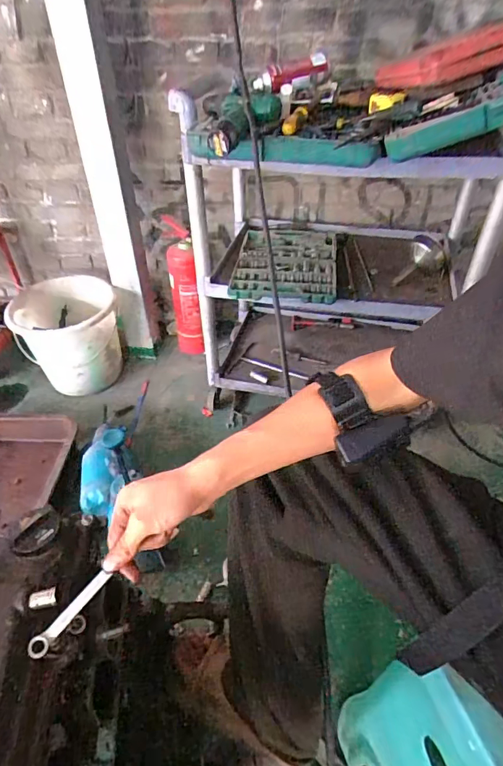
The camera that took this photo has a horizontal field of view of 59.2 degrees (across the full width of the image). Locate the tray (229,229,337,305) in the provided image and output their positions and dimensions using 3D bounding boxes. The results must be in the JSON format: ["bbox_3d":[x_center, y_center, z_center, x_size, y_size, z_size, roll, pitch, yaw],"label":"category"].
[{"bbox_3d":[0.106,-0.367,1.305,0.279,0.033,0.468,5,41,6],"label":"tray"}]

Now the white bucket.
[{"bbox_3d":[-0.615,-0.154,1.536,0.325,0.298,0.286,-13,42,-15],"label":"white bucket"}]

